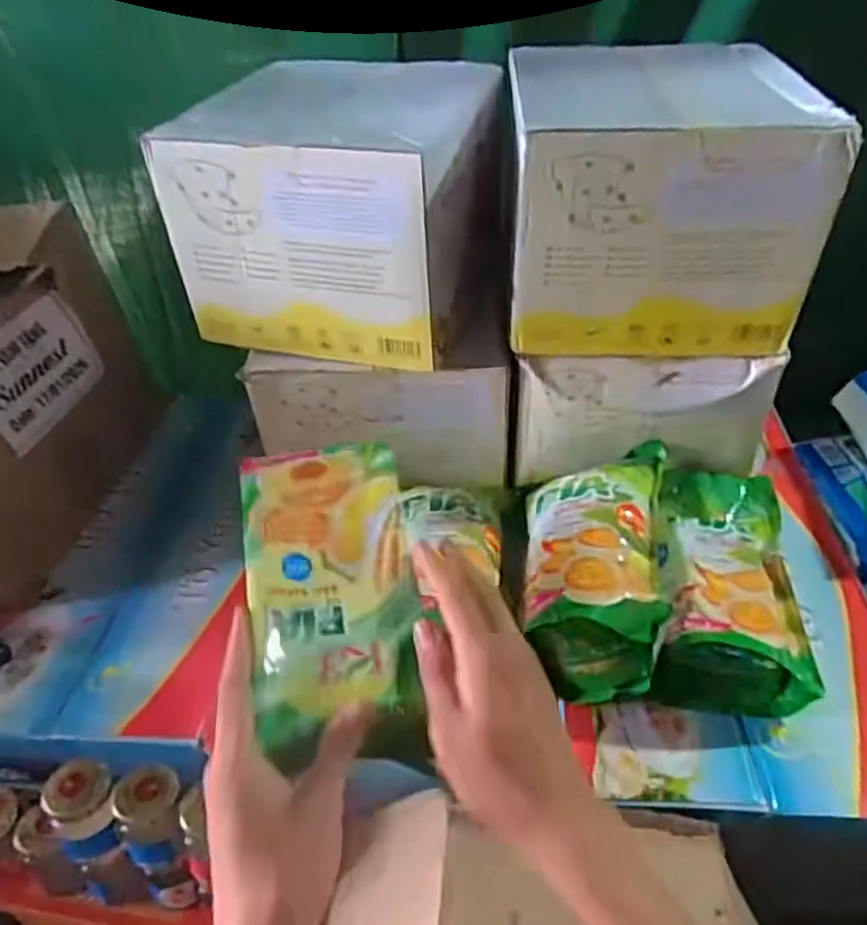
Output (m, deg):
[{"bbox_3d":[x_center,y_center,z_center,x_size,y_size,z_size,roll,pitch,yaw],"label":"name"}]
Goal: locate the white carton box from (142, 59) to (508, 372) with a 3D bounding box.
[{"bbox_3d":[-0.079,-0.245,0.665,0.238,0.179,0.248,10,44,16],"label":"white carton box"}]

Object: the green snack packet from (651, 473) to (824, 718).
[{"bbox_3d":[0.257,0.096,0.623,0.124,0.070,0.257,7,43,14],"label":"green snack packet"}]

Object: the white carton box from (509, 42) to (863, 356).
[{"bbox_3d":[0.192,-0.244,0.633,0.240,0.195,0.231,-1,42,5],"label":"white carton box"}]

